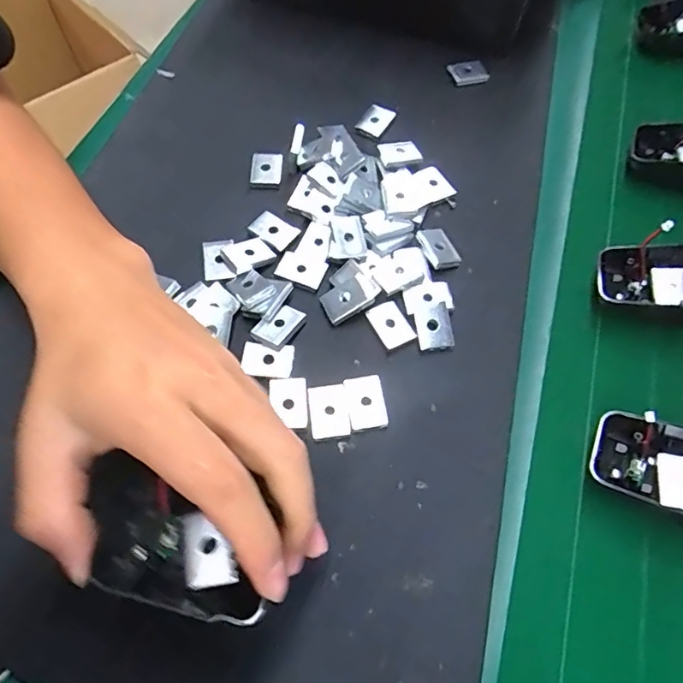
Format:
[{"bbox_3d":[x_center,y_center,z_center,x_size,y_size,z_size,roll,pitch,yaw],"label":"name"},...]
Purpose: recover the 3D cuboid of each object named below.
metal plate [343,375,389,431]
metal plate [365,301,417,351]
[{"bbox_3d":[0.012,0.033,0.274,0.019,0.004,0.028,-9,70,-3],"label":"metal plate"},{"bbox_3d":[0.028,-0.009,0.299,0.019,0.004,0.027,-29,69,-2],"label":"metal plate"}]

